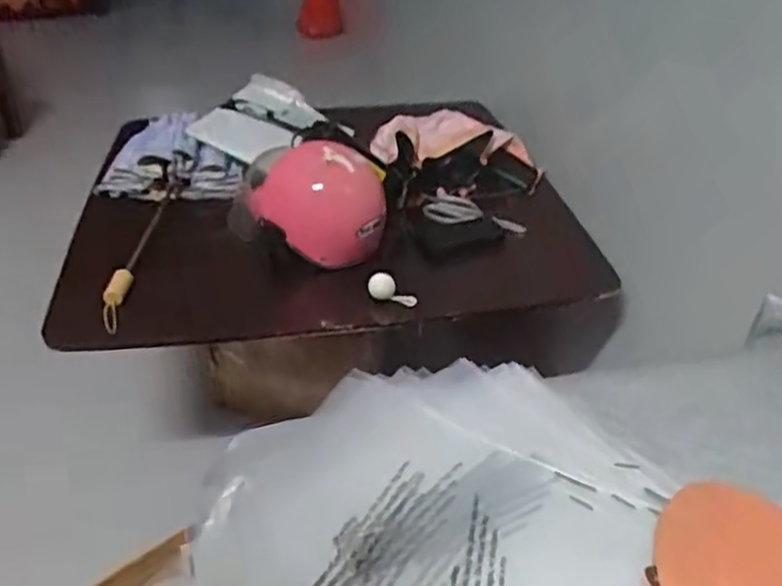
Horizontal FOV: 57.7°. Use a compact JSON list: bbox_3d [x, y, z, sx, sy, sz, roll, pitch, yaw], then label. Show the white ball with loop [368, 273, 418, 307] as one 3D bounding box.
[{"bbox_3d":[0.004,-0.003,1.150,0.084,0.031,0.036,30,40,7],"label":"white ball with loop"}]

